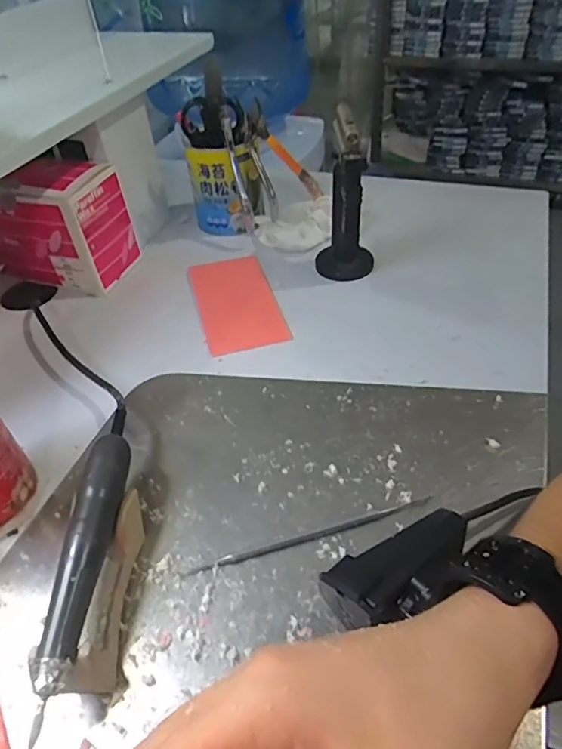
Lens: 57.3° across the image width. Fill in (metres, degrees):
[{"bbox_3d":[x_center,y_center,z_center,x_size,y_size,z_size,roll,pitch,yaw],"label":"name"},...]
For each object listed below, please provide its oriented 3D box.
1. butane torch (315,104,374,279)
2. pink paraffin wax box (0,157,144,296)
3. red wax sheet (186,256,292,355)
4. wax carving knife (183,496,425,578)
[{"bbox_3d":[0.057,-0.160,0.484,0.062,0.147,0.053,2,45,8],"label":"butane torch"},{"bbox_3d":[-0.243,-0.159,0.538,0.153,0.114,0.084,10,46,15],"label":"pink paraffin wax box"},{"bbox_3d":[-0.045,-0.073,0.510,0.077,0.007,0.137,-14,48,-8],"label":"red wax sheet"},{"bbox_3d":[0.019,0.103,0.329,0.165,0.004,0.006,-15,47,-7],"label":"wax carving knife"}]

